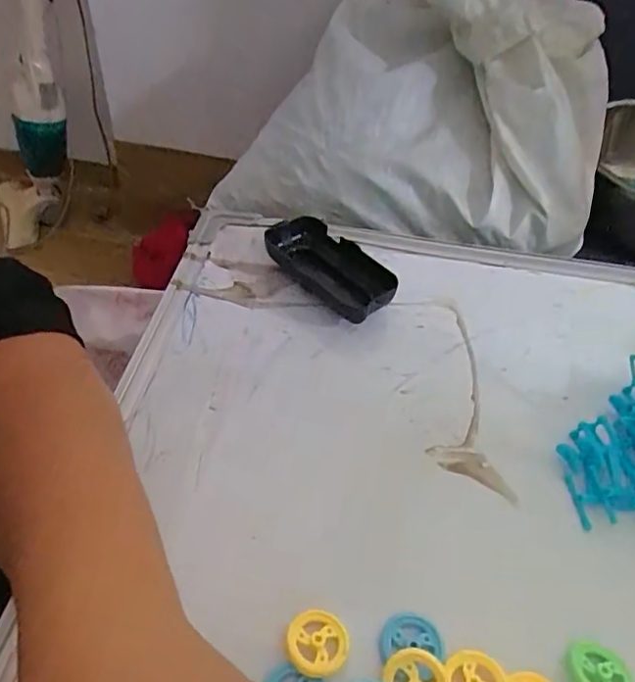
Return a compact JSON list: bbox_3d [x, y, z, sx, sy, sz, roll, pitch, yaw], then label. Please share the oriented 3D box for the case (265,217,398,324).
[{"bbox_3d":[0.007,-0.058,0.438,0.046,0.027,0.117,-30,55,-30],"label":"case"}]

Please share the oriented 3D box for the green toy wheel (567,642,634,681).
[{"bbox_3d":[0.131,0.154,0.261,0.030,0.005,0.026,20,47,14],"label":"green toy wheel"}]

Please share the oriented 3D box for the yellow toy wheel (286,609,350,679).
[{"bbox_3d":[0.000,0.141,0.263,0.028,0.007,0.028,3,45,-3],"label":"yellow toy wheel"}]

